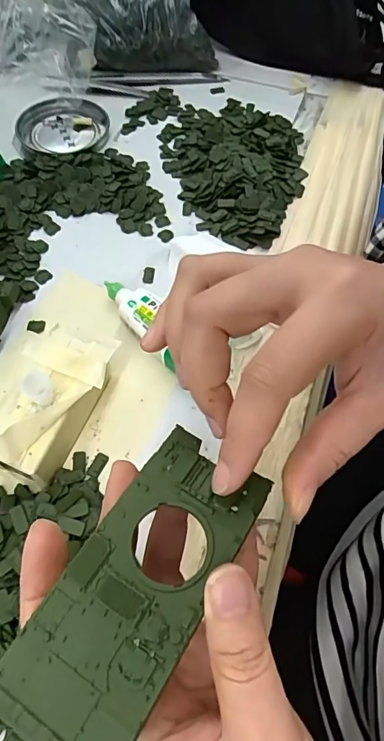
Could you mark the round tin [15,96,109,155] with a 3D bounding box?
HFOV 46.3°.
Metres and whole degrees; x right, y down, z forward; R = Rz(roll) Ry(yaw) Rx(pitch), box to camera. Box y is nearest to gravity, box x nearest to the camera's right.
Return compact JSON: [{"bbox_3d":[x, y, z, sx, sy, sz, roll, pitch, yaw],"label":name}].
[{"bbox_3d":[-0.114,-0.211,0.398,0.075,0.017,0.075,1,60,0],"label":"round tin"}]

